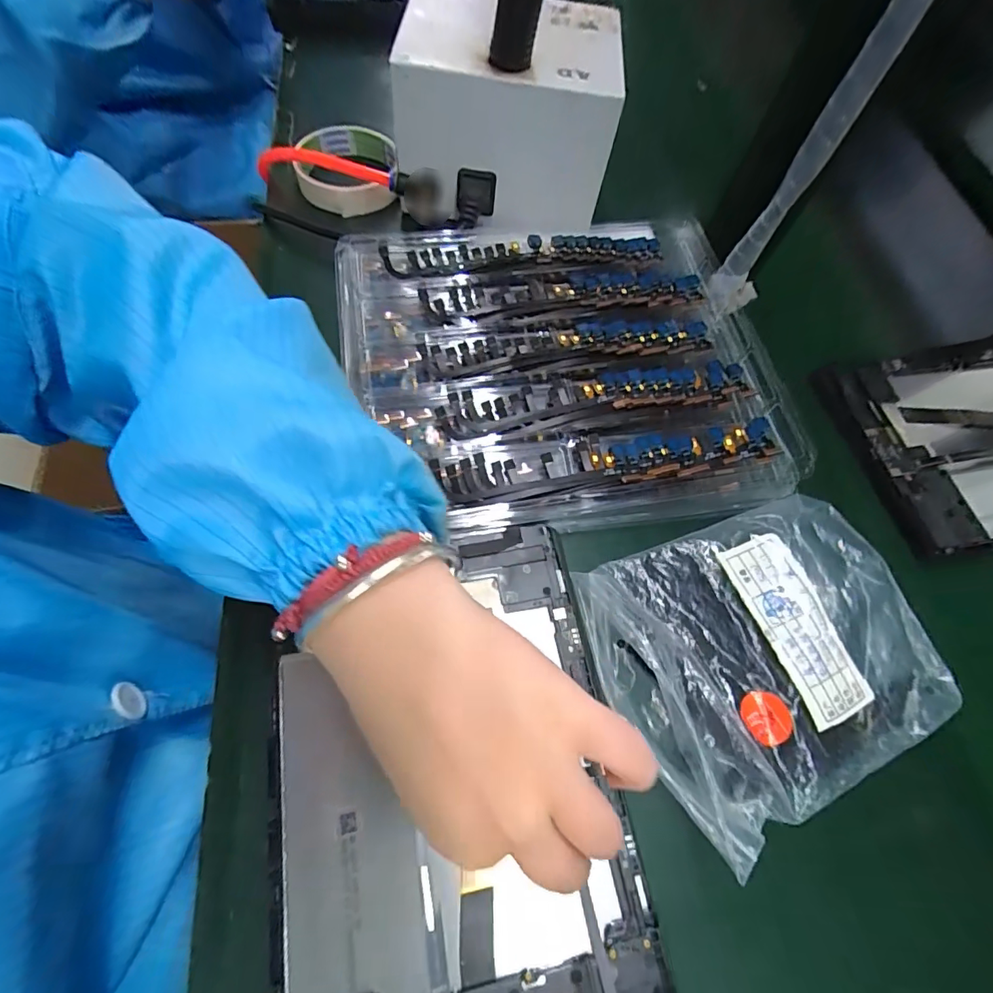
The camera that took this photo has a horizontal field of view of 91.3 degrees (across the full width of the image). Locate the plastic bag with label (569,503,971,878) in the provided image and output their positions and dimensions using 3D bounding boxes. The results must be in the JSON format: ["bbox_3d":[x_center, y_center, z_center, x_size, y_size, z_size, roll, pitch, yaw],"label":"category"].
[{"bbox_3d":[0.139,0.078,0.251,0.172,0.027,0.140,-18,68,-15],"label":"plastic bag with label"}]

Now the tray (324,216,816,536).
[{"bbox_3d":[0.036,-0.087,0.319,0.266,0.037,0.225,-8,68,-4],"label":"tray"}]

